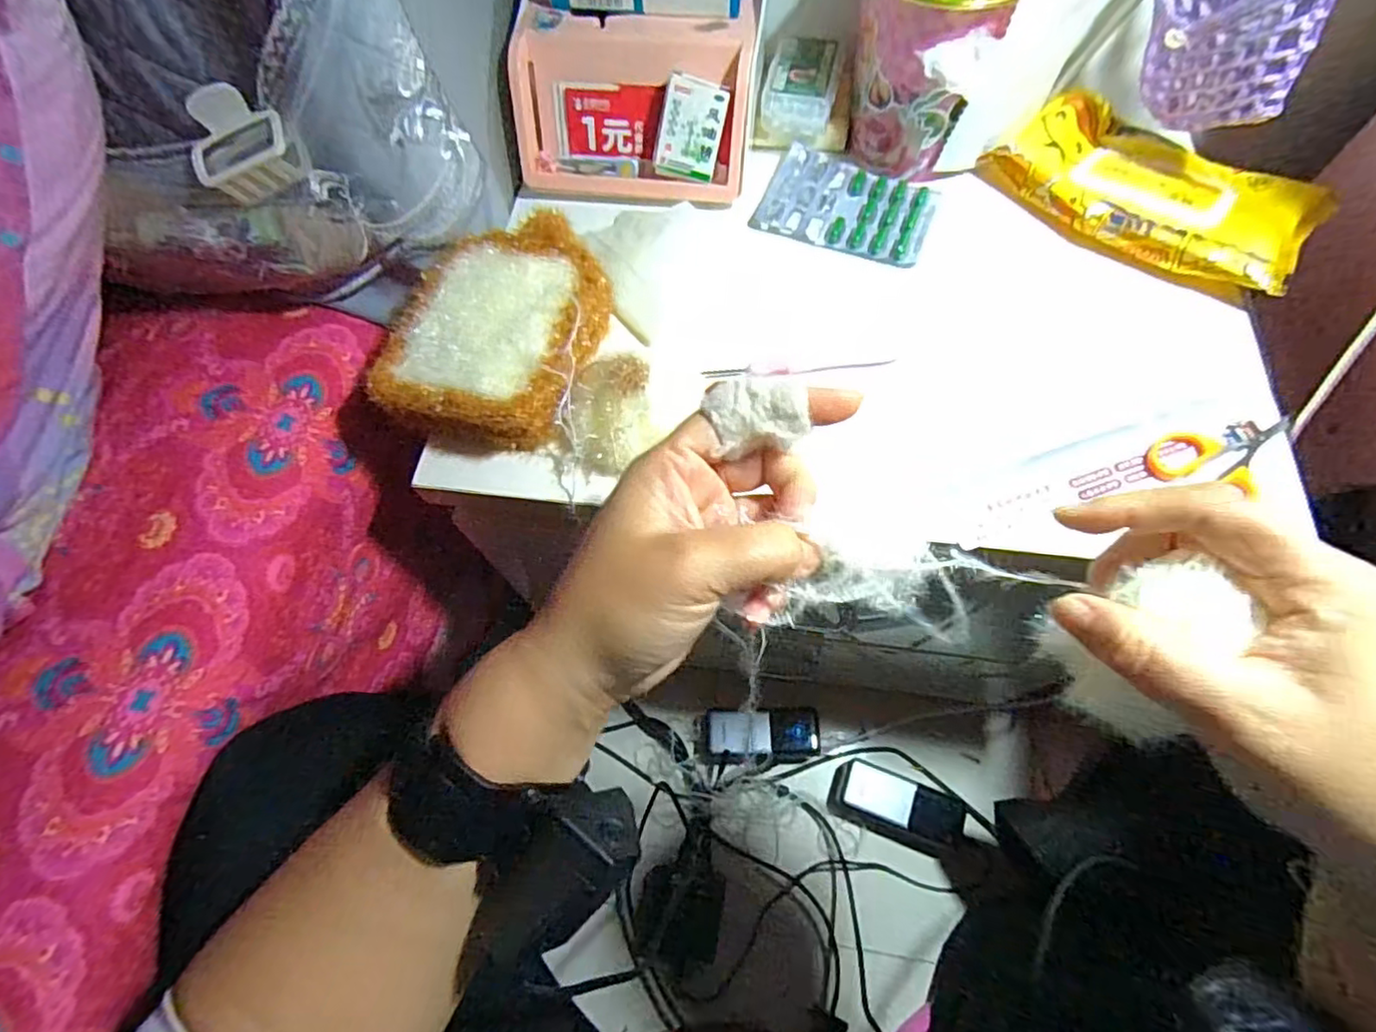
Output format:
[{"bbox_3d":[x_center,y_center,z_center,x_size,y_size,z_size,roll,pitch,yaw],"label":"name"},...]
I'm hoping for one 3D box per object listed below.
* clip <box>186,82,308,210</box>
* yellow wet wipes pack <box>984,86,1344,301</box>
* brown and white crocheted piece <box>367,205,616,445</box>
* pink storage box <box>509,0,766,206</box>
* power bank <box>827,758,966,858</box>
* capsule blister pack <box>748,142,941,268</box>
[{"bbox_3d":[-0.230,-0.190,0.321,0.050,0.044,0.032,-23,66,-8],"label":"clip"},{"bbox_3d":[0.314,-0.221,0.424,0.112,0.030,0.193,-41,69,-15],"label":"yellow wet wipes pack"},{"bbox_3d":[-0.117,-0.112,0.386,0.122,0.043,0.156,10,65,8],"label":"brown and white crocheted piece"},{"bbox_3d":[-0.034,-0.314,0.454,0.165,0.086,0.139,5,65,5],"label":"pink storage box"},{"bbox_3d":[0.228,0.324,0.691,0.134,0.039,0.066,20,67,12],"label":"power bank"},{"bbox_3d":[0.117,-0.228,0.450,0.118,0.013,0.081,20,67,12],"label":"capsule blister pack"}]

